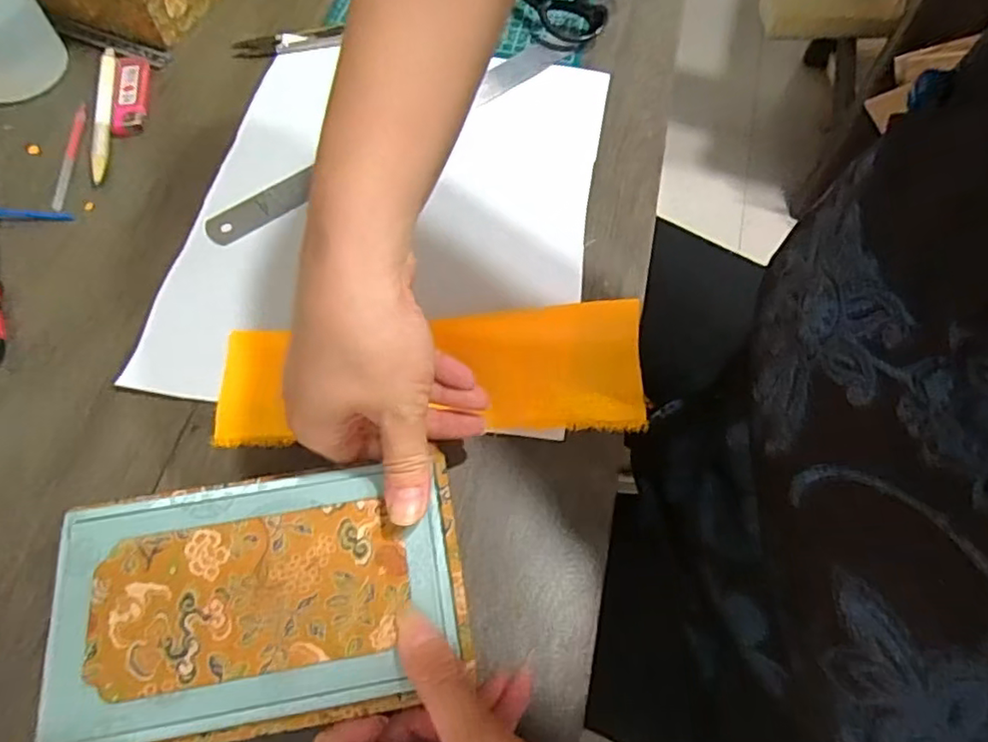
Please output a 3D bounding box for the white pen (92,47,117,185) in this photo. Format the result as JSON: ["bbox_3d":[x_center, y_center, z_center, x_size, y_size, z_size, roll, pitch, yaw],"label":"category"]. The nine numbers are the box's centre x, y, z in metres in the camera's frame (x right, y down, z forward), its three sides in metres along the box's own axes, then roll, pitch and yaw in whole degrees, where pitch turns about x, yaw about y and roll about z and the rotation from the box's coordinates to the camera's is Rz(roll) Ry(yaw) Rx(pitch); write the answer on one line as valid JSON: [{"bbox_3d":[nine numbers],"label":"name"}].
[{"bbox_3d":[-0.293,-0.194,0.467,0.014,0.007,0.137,-10,64,-6],"label":"white pen"}]

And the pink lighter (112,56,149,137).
[{"bbox_3d":[-0.278,-0.213,0.478,0.026,0.009,0.083,-10,64,-7],"label":"pink lighter"}]

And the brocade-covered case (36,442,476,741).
[{"bbox_3d":[-0.101,0.099,0.275,0.173,0.015,0.105,-9,64,-6],"label":"brocade-covered case"}]

